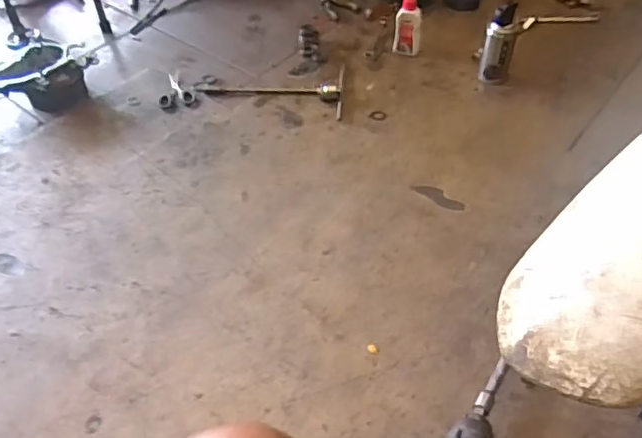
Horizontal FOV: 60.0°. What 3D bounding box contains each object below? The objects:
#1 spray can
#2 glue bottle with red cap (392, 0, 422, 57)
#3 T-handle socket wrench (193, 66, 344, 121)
[{"bbox_3d":[0.384,-0.374,1.191,0.068,0.168,0.055,18,51,17],"label":"spray can"},{"bbox_3d":[0.200,-0.460,1.246,0.060,0.177,0.040,8,49,9],"label":"glue bottle with red cap"},{"bbox_3d":[-0.111,-0.290,1.207,0.319,0.027,0.156,2,48,4],"label":"T-handle socket wrench"}]

